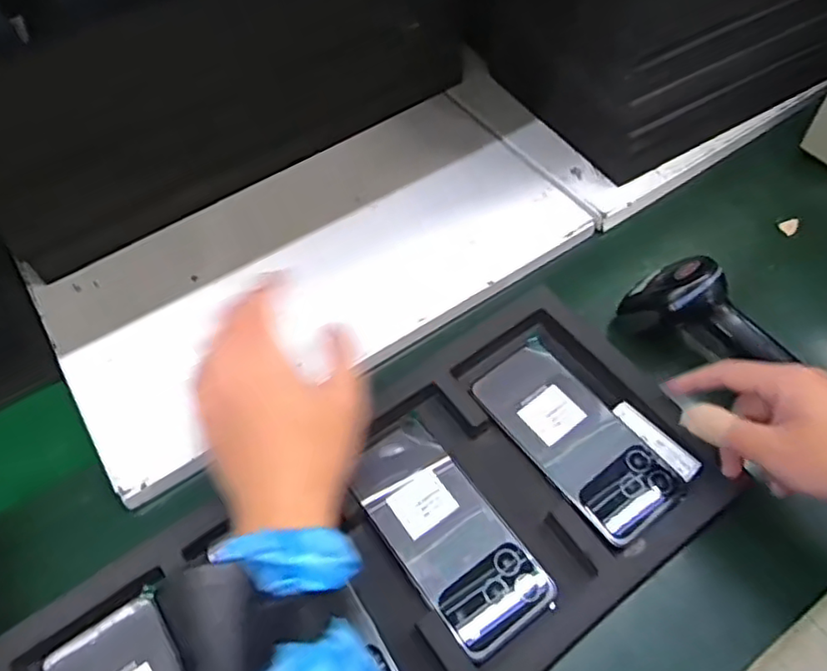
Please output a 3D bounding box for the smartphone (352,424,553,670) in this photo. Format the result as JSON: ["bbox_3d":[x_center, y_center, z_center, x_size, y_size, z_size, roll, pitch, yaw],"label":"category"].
[{"bbox_3d":[0.021,0.137,0.456,0.074,0.010,0.164,-32,61,-17],"label":"smartphone"}]

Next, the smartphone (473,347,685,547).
[{"bbox_3d":[0.122,0.077,0.493,0.075,0.015,0.160,-33,61,-18],"label":"smartphone"}]

